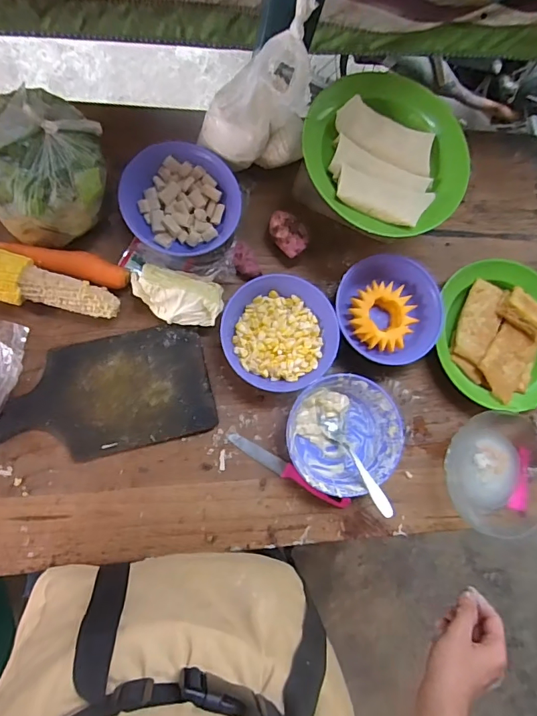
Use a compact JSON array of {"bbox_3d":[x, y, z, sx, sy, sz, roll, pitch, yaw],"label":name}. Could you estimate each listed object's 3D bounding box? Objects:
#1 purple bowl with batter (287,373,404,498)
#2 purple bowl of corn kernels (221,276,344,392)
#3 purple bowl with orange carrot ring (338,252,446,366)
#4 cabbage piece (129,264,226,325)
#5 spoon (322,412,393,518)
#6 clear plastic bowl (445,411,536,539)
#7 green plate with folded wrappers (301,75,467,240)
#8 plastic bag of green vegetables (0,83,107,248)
[{"bbox_3d":[0.093,0.096,0.590,0.142,0.058,0.142,1,86,-8],"label":"purple bowl with batter"},{"bbox_3d":[0.015,-0.035,0.589,0.142,0.037,0.146,1,86,-8],"label":"purple bowl of corn kernels"},{"bbox_3d":[0.160,-0.068,0.629,0.144,0.046,0.147,1,86,-8],"label":"purple bowl with orange carrot ring"},{"bbox_3d":[-0.112,-0.077,0.558,0.113,0.046,0.064,13,84,-7],"label":"cabbage piece"},{"bbox_3d":[0.112,0.133,0.582,0.028,0.013,0.144,-26,64,-9],"label":"spoon"},{"bbox_3d":[0.313,0.151,0.621,0.143,0.068,0.153,1,86,-8],"label":"clear plastic bowl"},{"bbox_3d":[0.149,-0.248,0.571,0.207,0.033,0.194,-3,86,-9],"label":"green plate with folded wrappers"},{"bbox_3d":[-0.251,-0.220,0.524,0.124,0.083,0.161,9,84,-8],"label":"plastic bag of green vegetables"}]

